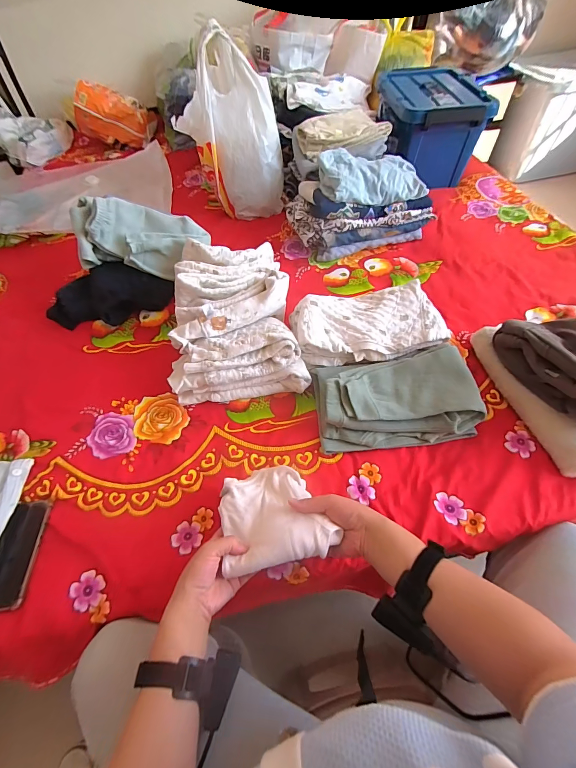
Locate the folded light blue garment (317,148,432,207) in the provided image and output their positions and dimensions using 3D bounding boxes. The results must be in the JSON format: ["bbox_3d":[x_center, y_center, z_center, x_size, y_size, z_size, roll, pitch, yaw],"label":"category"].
[{"bbox_3d":[0.214,-0.546,0.896,0.267,0.093,0.172,-14,55,-5],"label":"folded light blue garment"}]

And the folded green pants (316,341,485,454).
[{"bbox_3d":[0.196,0.023,0.634,0.282,0.065,0.175,-4,55,2],"label":"folded green pants"}]

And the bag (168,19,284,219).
[{"bbox_3d":[-0.166,-0.717,0.987,0.276,0.399,0.213,-9,55,-1],"label":"bag"}]

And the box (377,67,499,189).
[{"bbox_3d":[0.441,-0.854,1.136,0.258,0.225,0.394,-4,55,2],"label":"box"}]

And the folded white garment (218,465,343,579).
[{"bbox_3d":[-0.026,0.189,0.498,0.139,0.035,0.151,-19,34,-3],"label":"folded white garment"}]

